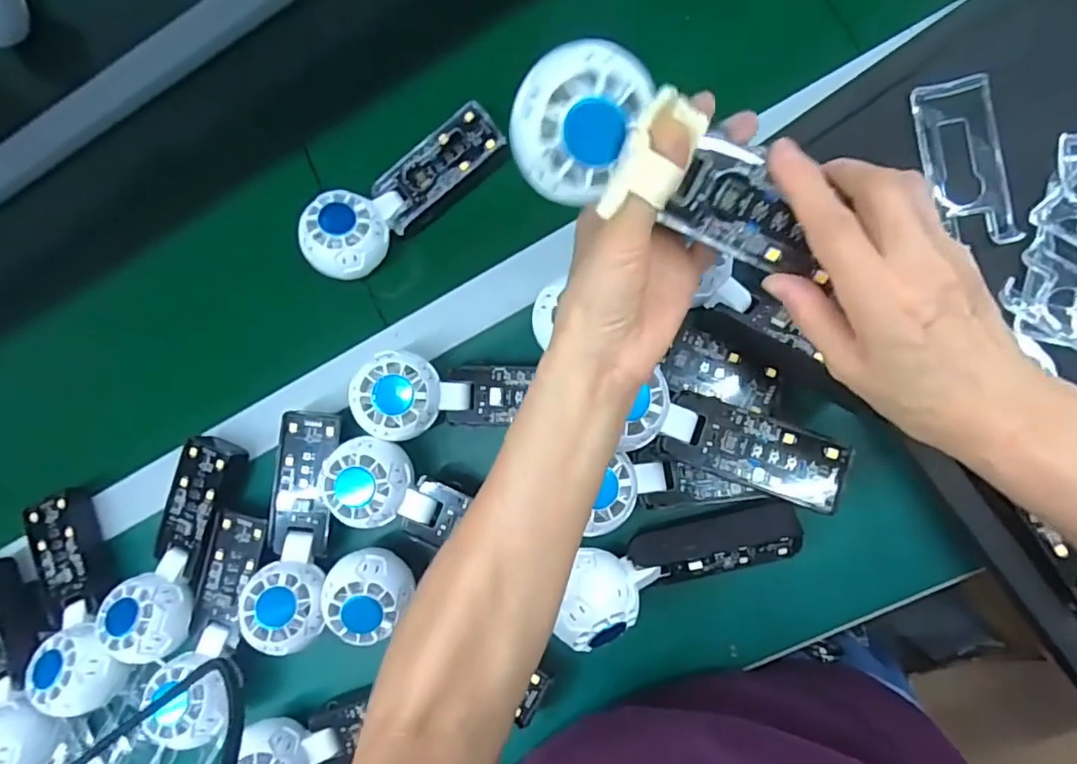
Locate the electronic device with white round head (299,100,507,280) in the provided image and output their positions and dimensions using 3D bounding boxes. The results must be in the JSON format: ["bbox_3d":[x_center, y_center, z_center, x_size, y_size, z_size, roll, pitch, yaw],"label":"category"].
[{"bbox_3d":[-0.101,-0.144,0.424,0.163,0.036,0.050,-41,81,1],"label":"electronic device with white round head"}]

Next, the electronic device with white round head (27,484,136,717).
[{"bbox_3d":[-0.360,0.168,0.455,0.059,0.041,0.166,-27,67,3],"label":"electronic device with white round head"}]

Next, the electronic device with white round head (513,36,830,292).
[{"bbox_3d":[0.064,-0.095,0.261,0.156,0.033,0.064,15,117,-16],"label":"electronic device with white round head"}]

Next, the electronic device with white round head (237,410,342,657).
[{"bbox_3d":[-0.174,0.106,0.418,0.059,0.038,0.167,4,84,7],"label":"electronic device with white round head"}]

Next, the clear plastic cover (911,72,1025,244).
[{"bbox_3d":[0.268,-0.138,0.363,0.044,0.008,0.107,-8,83,6],"label":"clear plastic cover"}]

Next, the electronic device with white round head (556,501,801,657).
[{"bbox_3d":[0.086,0.118,0.371,0.159,0.034,0.052,-24,82,3],"label":"electronic device with white round head"}]

